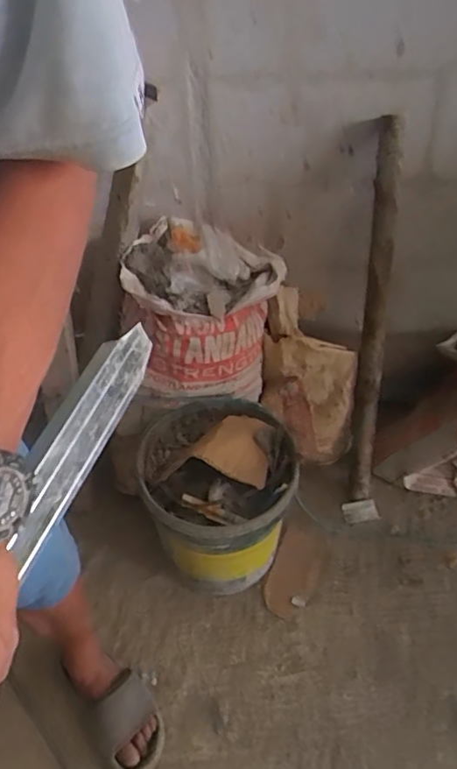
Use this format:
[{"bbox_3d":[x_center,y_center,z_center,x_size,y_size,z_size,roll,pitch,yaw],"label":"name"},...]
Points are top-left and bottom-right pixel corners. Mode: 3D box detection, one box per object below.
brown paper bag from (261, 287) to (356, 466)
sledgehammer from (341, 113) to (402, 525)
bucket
[{"bbox_3d":[0.191,0.007,1.242,0.169,0.430,0.174,-29,25,-26],"label":"brown paper bag"},{"bbox_3d":[0.311,-0.097,1.175,0.060,0.874,0.079,-3,23,-4],"label":"sledgehammer"},{"bbox_3d":[-0.026,0.235,1.128,0.293,0.358,0.309,-1,46,1],"label":"bucket"}]

